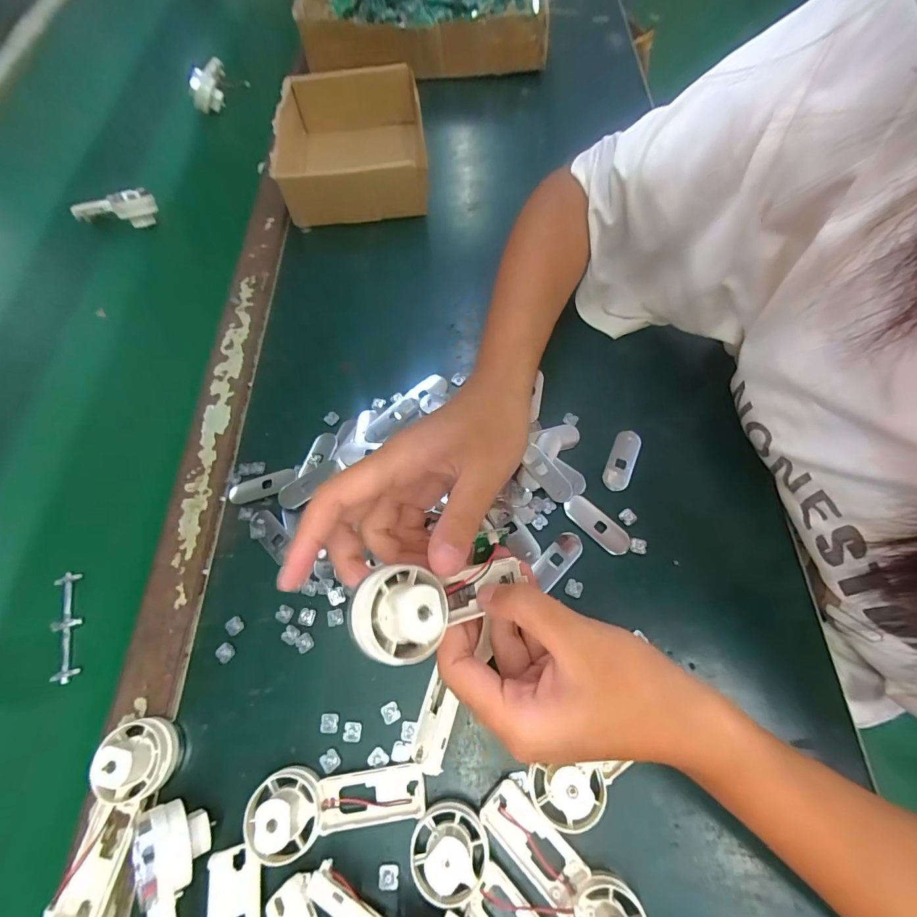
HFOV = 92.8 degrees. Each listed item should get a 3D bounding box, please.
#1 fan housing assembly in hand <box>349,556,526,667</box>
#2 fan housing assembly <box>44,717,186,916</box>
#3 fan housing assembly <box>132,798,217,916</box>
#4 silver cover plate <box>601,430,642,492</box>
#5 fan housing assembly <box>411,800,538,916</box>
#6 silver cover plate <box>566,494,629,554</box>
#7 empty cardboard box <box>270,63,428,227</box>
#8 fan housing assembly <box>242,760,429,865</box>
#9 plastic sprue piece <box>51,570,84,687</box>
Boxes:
[{"bbox_3d":[-0.005,0.064,0.204,0.031,0.092,0.037,-43,63,31],"label":"fan housing assembly in hand"},{"bbox_3d":[-0.183,0.192,0.231,0.035,0.035,0.092,8,66,6],"label":"fan housing assembly"},{"bbox_3d":[-0.135,0.220,0.215,0.024,0.034,0.090,-19,66,-6],"label":"fan housing assembly"},{"bbox_3d":[0.121,0.002,0.323,0.018,0.006,0.049,21,69,12],"label":"silver cover plate"},{"bbox_3d":[0.017,0.215,0.211,0.093,0.028,0.036,40,74,18],"label":"fan housing assembly"},{"bbox_3d":[0.095,0.045,0.301,0.049,0.004,0.018,41,74,19],"label":"silver cover plate"},{"bbox_3d":[-0.107,-0.322,0.449,0.138,0.055,0.165,-6,66,0],"label":"empty cardboard box"},{"bbox_3d":[-0.066,0.181,0.232,0.093,0.031,0.038,-14,66,-4],"label":"fan housing assembly"},{"bbox_3d":[-0.266,0.114,0.296,0.015,0.006,0.070,-19,66,-5],"label":"plastic sprue piece"}]

